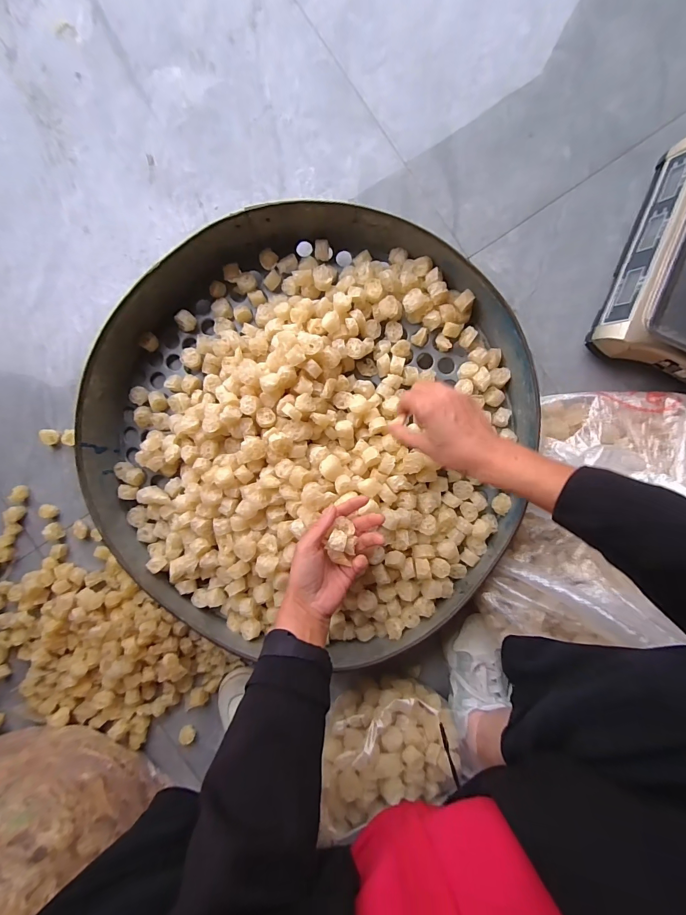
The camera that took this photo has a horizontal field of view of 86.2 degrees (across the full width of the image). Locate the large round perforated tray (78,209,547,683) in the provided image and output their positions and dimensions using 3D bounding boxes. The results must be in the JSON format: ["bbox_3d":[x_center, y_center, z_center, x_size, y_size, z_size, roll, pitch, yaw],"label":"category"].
[{"bbox_3d":[-0.038,-0.031,0.508,0.581,0.091,0.586,0,91,-2],"label":"large round perforated tray"}]

